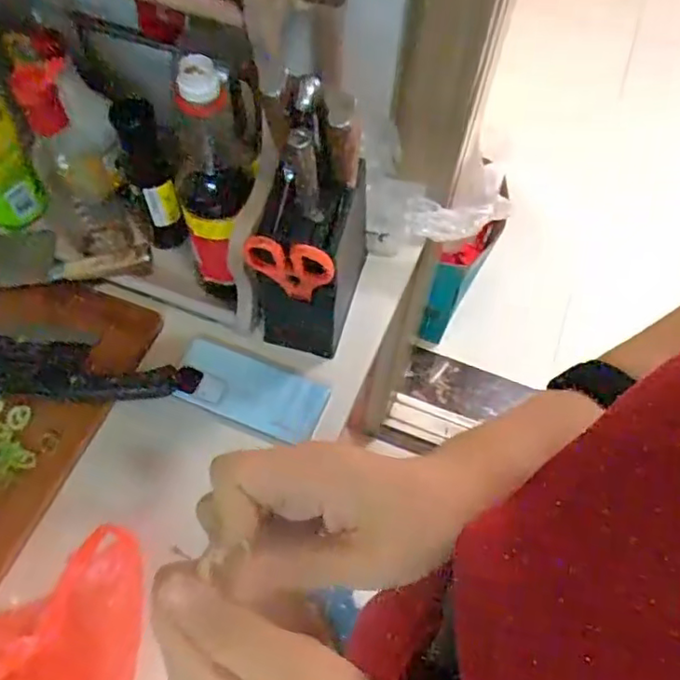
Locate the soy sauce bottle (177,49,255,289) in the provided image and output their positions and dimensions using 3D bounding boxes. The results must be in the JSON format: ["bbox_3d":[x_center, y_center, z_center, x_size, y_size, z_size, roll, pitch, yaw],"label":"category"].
[{"bbox_3d":[-0.122,-0.149,0.590,0.065,0.244,0.059,-12,61,-10],"label":"soy sauce bottle"}]

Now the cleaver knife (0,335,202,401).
[{"bbox_3d":[-0.287,0.031,0.639,0.266,0.014,0.069,8,59,1],"label":"cleaver knife"}]

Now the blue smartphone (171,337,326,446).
[{"bbox_3d":[-0.097,0.054,0.652,0.159,0.010,0.074,20,60,8],"label":"blue smartphone"}]

